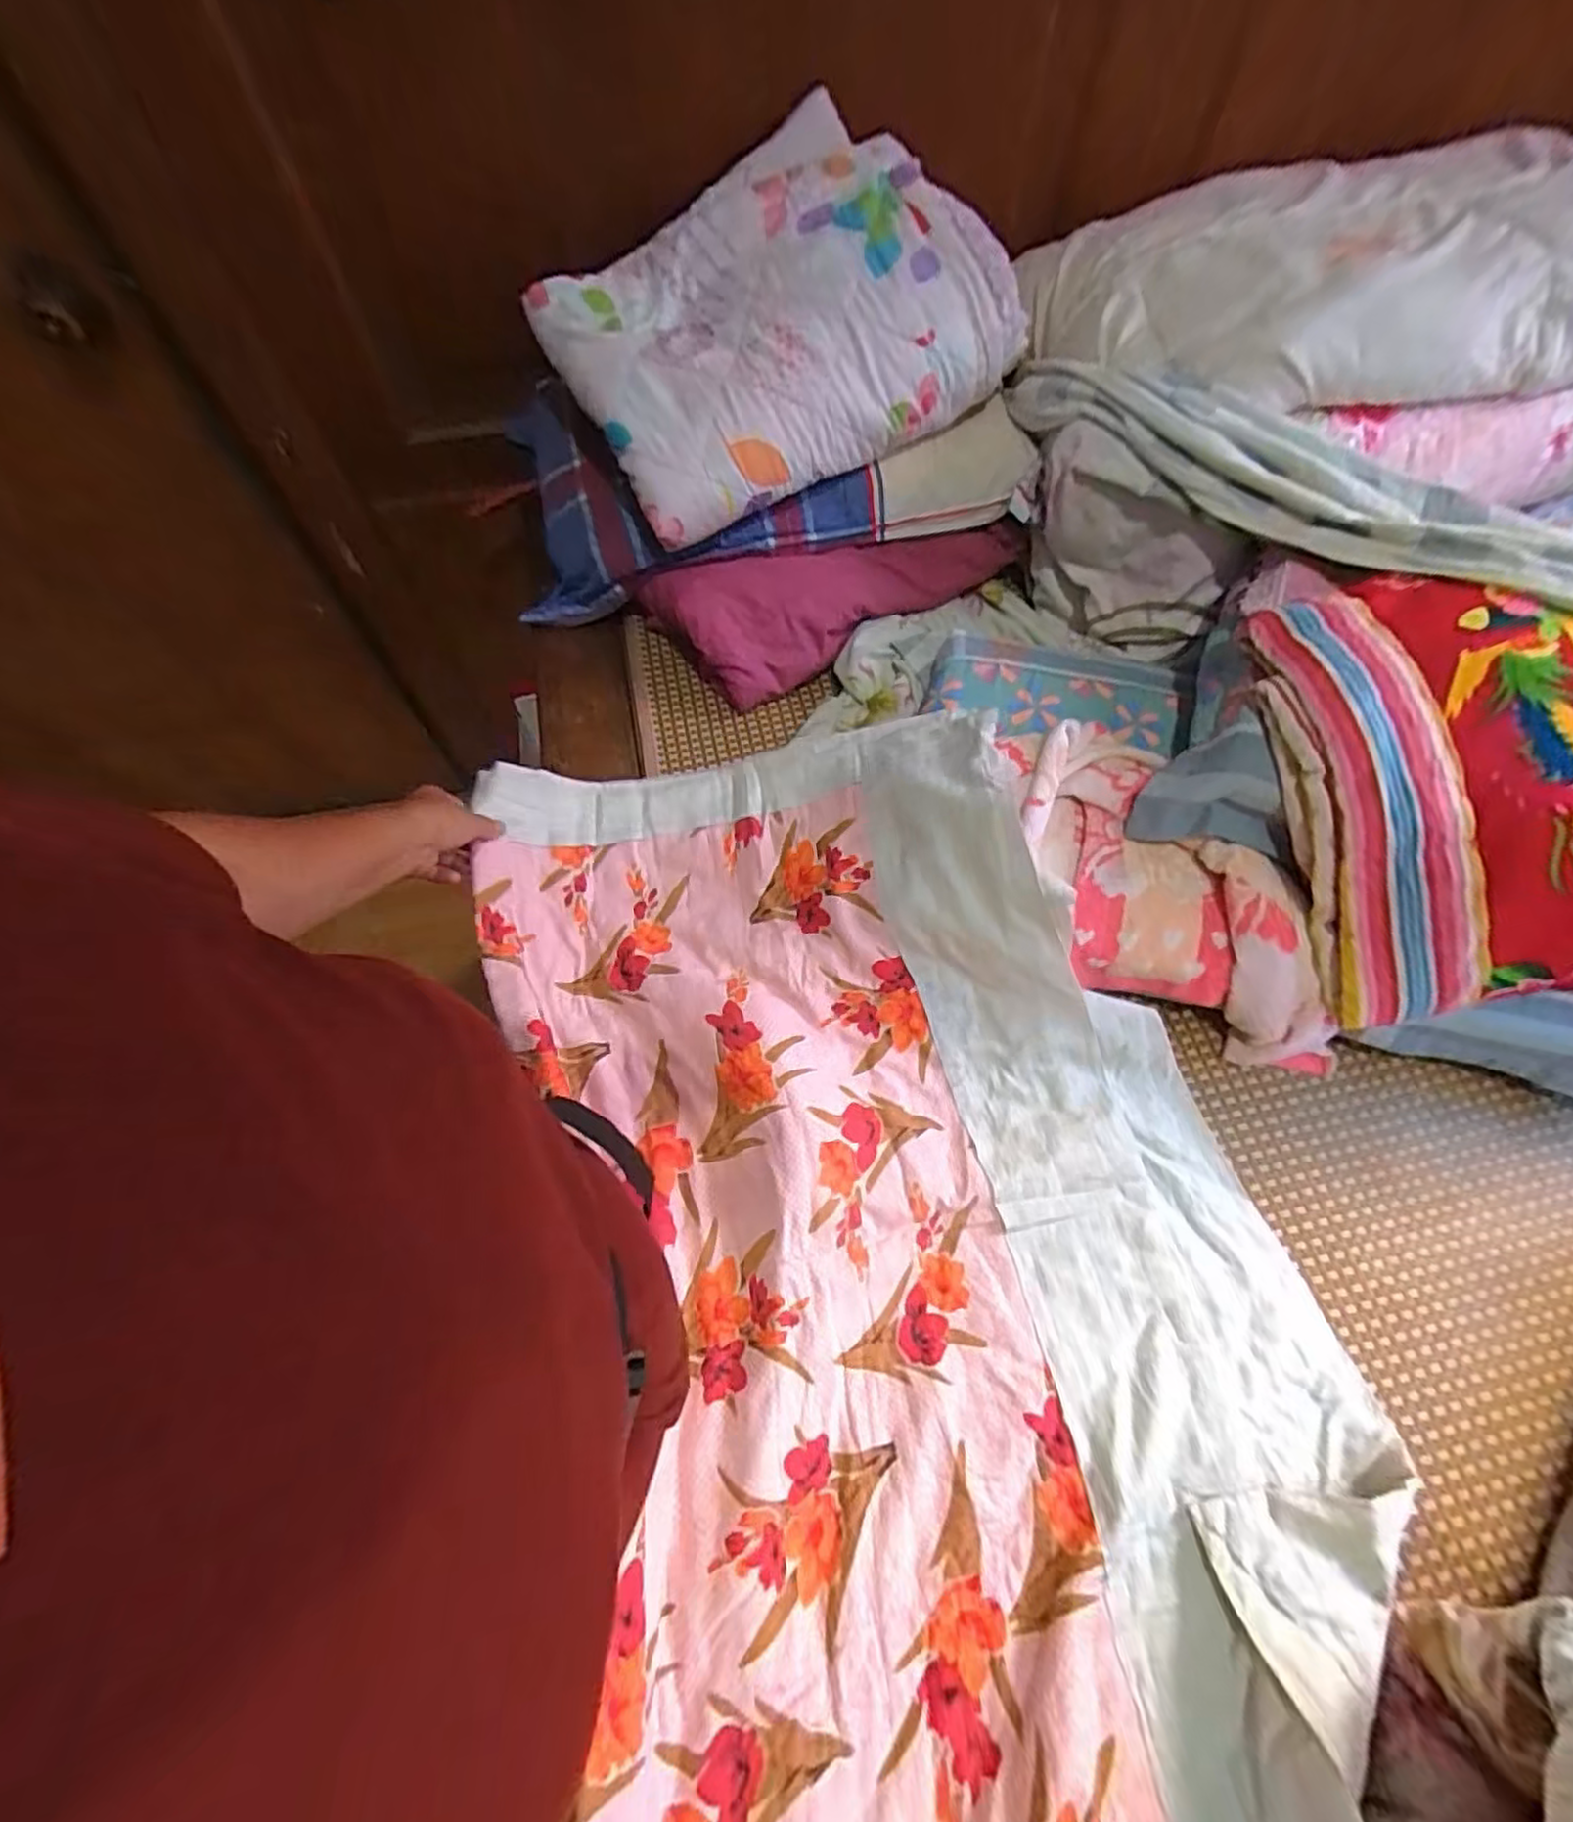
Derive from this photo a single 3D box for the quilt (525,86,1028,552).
[{"bbox_3d":[-0.022,-0.654,0.802,0.444,0.193,0.355,-30,65,-14],"label":"quilt"}]

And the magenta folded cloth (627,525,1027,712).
[{"bbox_3d":[0.067,-0.359,0.856,0.480,0.089,0.163,-9,62,-3],"label":"magenta folded cloth"}]

